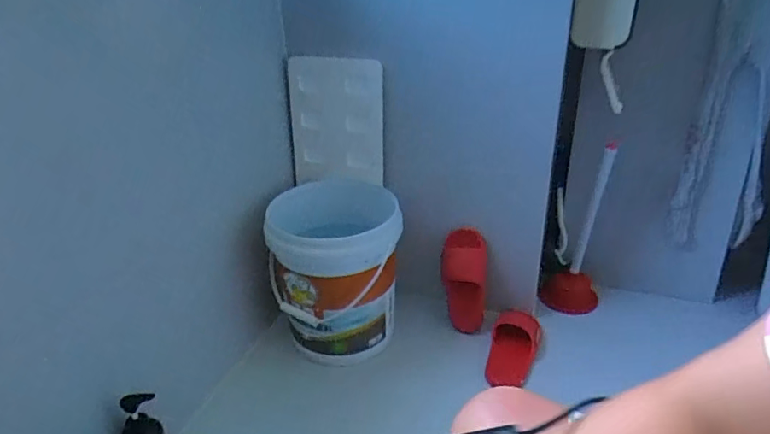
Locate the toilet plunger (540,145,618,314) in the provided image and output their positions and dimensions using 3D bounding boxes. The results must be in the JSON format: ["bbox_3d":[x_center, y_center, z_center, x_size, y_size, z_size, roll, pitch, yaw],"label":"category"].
[{"bbox_3d":[0.491,0.032,1.257,0.139,0.430,0.124,12,31,25],"label":"toilet plunger"}]

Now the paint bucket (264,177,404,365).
[{"bbox_3d":[-0.114,0.127,1.209,0.298,0.335,0.291,-5,28,-6],"label":"paint bucket"}]

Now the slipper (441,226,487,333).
[{"bbox_3d":[0.199,0.162,1.259,0.111,0.269,0.069,2,28,7],"label":"slipper"}]

